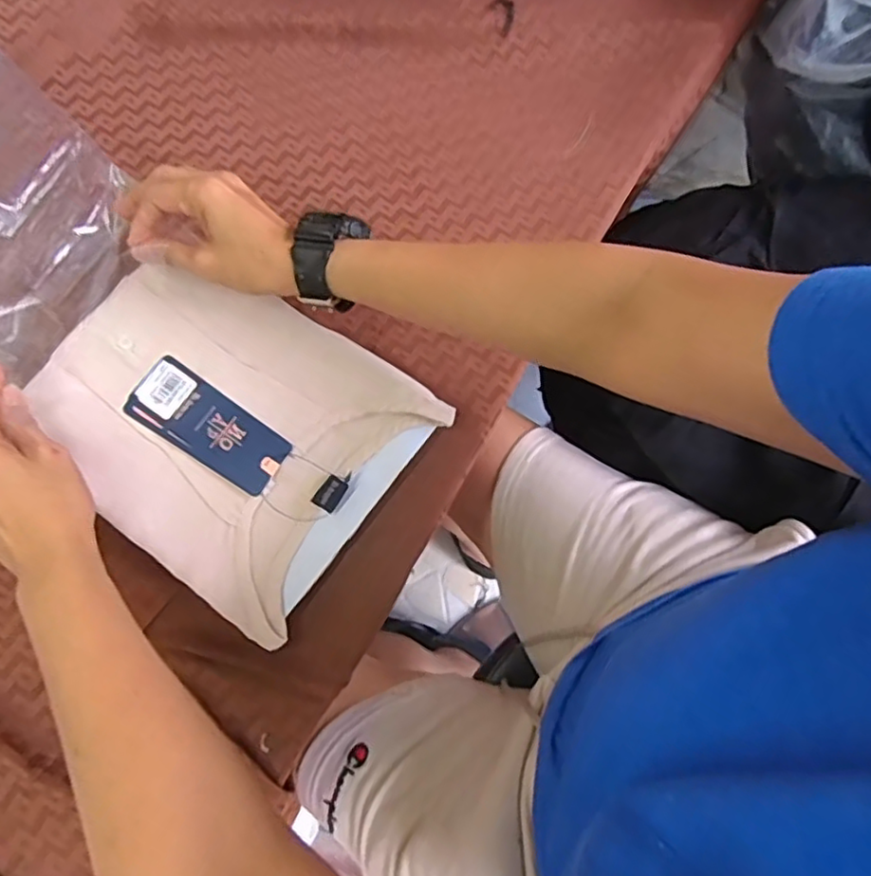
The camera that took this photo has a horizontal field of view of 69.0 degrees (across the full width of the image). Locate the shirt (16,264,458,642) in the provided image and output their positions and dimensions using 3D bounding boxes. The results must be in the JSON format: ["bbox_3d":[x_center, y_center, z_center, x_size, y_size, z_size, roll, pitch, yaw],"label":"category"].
[{"bbox_3d":[-0.154,-0.012,0.469,0.246,0.034,0.210,34,77,8],"label":"shirt"}]

